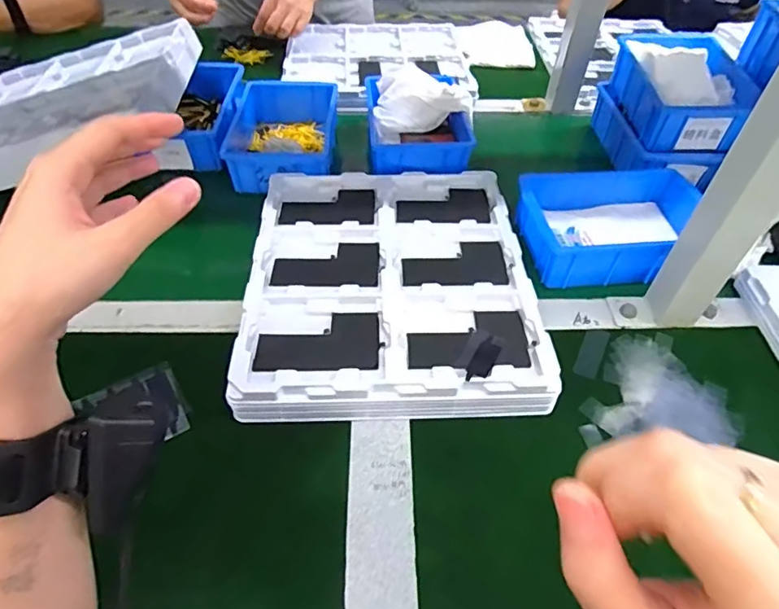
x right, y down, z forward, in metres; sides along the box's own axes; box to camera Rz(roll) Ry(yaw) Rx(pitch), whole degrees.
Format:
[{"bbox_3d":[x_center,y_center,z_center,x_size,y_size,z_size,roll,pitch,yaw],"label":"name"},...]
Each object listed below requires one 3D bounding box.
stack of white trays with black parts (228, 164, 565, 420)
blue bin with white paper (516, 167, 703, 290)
[{"bbox_3d":[-0.001,-0.028,0.527,0.271,0.043,0.329,0,48,-2],"label":"stack of white trays with black parts"},{"bbox_3d":[0.247,-0.088,0.567,0.193,0.057,0.128,-2,48,-3],"label":"blue bin with white paper"}]

